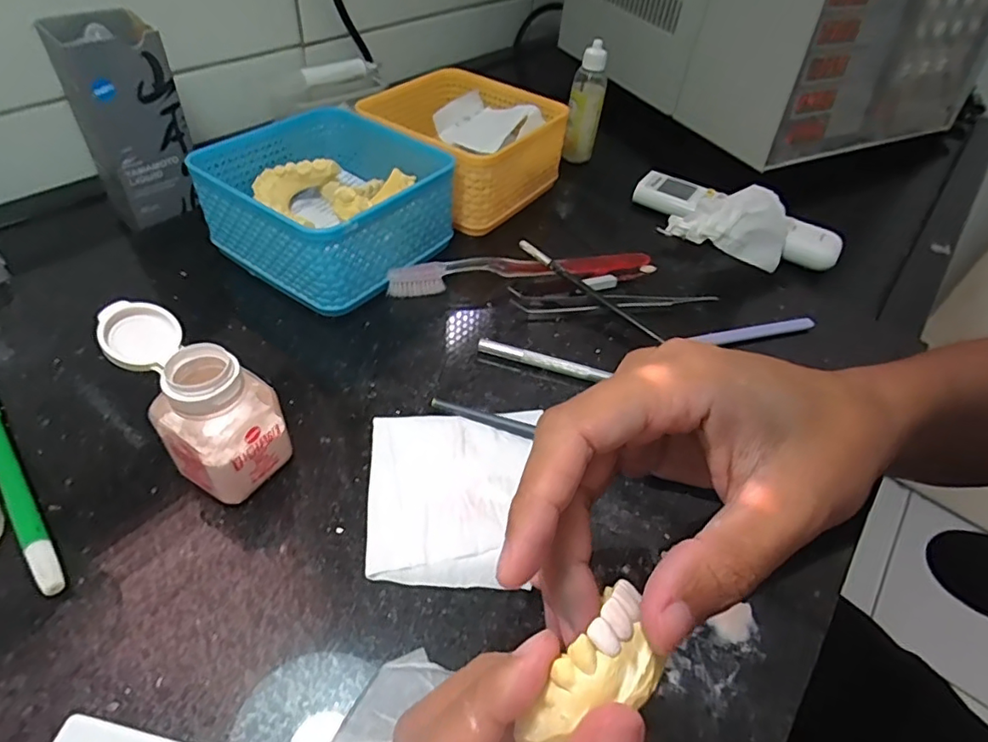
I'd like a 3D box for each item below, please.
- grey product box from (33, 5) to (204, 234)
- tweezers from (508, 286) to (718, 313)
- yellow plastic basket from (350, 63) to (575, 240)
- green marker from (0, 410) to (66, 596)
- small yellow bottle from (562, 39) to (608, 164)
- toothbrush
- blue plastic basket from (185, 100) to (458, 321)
[{"bbox_3d":[-0.249,-0.170,0.383,0.064,0.124,0.056,-25,53,-26],"label":"grey product box"},{"bbox_3d":[0.081,-0.045,0.373,0.139,0.008,0.020,1,46,-3],"label":"tweezers"},{"bbox_3d":[-0.026,-0.188,0.458,0.137,0.059,0.135,28,50,21],"label":"yellow plastic basket"},{"bbox_3d":[-0.221,0.045,0.253,0.010,0.012,0.143,-32,56,-30],"label":"green marker"},{"bbox_3d":[0.090,-0.261,0.543,0.032,0.108,0.025,11,46,5],"label":"small yellow bottle"},{"bbox_3d":[0.020,-0.070,0.382,0.183,0.020,0.016,-6,47,-10],"label":"toothbrush"},{"bbox_3d":[-0.114,-0.117,0.387,0.138,0.067,0.134,29,50,21],"label":"blue plastic basket"}]

